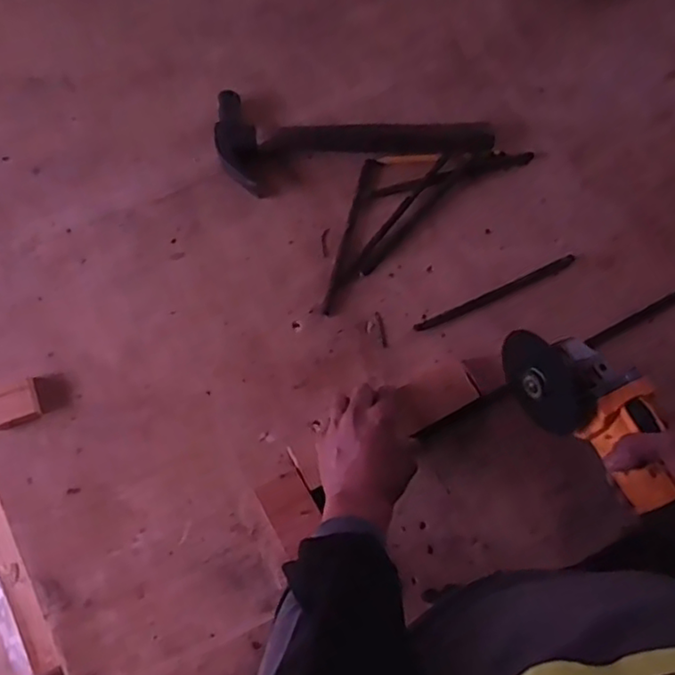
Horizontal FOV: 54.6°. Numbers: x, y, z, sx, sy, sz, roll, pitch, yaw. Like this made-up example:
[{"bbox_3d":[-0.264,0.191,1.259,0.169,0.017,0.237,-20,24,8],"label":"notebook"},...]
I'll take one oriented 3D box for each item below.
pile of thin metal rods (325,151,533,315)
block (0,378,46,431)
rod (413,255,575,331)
[{"bbox_3d":[0.073,-0.162,0.749,0.296,0.010,0.111,-38,78,-10],"label":"pile of thin metal rods"},{"bbox_3d":[-0.335,0.068,0.677,0.054,0.015,0.049,-22,76,-7],"label":"block"},{"bbox_3d":[0.175,-0.048,0.727,0.194,0.012,0.010,-24,76,-7],"label":"rod"}]

